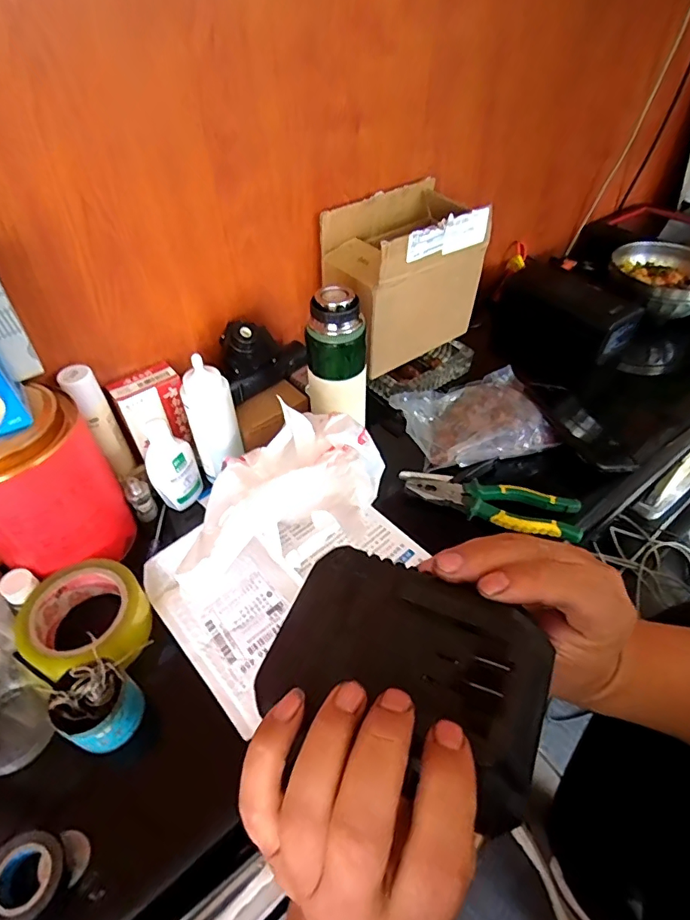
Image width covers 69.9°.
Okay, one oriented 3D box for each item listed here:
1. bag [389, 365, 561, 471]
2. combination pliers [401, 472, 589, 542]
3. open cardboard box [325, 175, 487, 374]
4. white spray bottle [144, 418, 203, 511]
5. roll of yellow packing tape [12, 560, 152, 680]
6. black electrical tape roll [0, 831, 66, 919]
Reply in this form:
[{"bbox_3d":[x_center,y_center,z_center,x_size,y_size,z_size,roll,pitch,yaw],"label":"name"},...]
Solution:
[{"bbox_3d":[0.177,-0.057,0.626,0.215,0.044,0.140,-25,50,-20],"label":"bag"},{"bbox_3d":[0.164,0.047,0.565,0.200,0.018,0.053,12,47,13],"label":"combination pliers"},{"bbox_3d":[0.076,-0.238,0.657,0.189,0.189,0.119,-32,53,-26],"label":"open cardboard box"},{"bbox_3d":[-0.190,0.006,0.545,0.051,0.109,0.031,-20,48,-17],"label":"white spray bottle"},{"bbox_3d":[-0.238,0.149,0.454,0.109,0.042,0.100,-1,46,1],"label":"roll of yellow packing tape"},{"bbox_3d":[-0.221,0.289,0.339,0.049,0.018,0.050,-1,46,1],"label":"black electrical tape roll"}]

